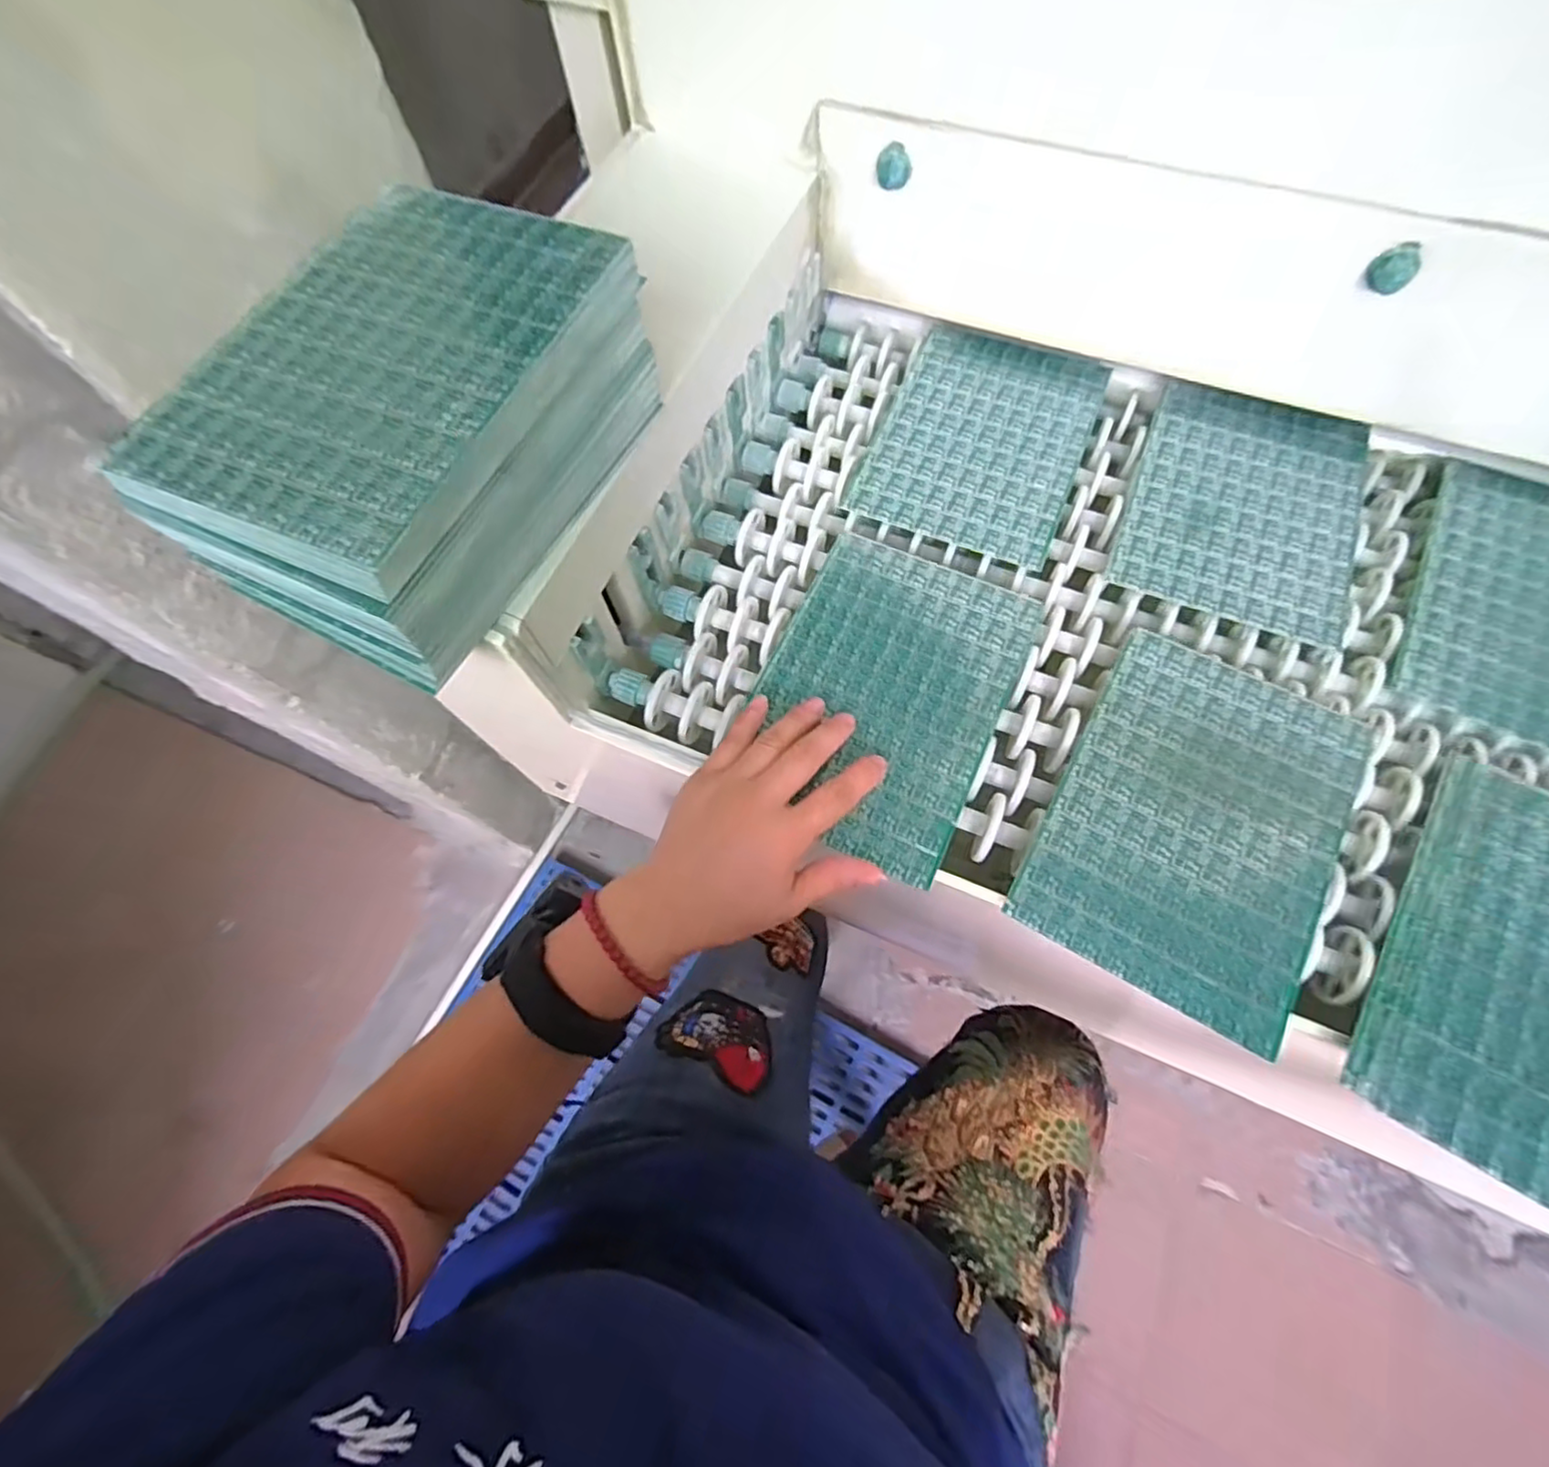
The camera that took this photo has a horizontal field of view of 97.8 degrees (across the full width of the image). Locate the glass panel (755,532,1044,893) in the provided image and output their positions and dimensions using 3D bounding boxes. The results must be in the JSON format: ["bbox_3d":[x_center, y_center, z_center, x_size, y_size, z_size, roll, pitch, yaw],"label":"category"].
[{"bbox_3d":[0.065,-0.026,0.410,0.138,0.006,0.197,23,68,12],"label":"glass panel"}]

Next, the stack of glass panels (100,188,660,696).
[{"bbox_3d":[-0.167,-0.148,0.324,0.135,0.081,0.207,22,70,12],"label":"stack of glass panels"}]

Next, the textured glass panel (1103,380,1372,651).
[{"bbox_3d":[0.318,-0.157,0.455,0.143,0.004,0.192,21,68,11],"label":"textured glass panel"}]

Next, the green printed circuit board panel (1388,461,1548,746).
[{"bbox_3d":[0.480,-0.077,0.411,0.151,0.004,0.197,28,69,14],"label":"green printed circuit board panel"}]

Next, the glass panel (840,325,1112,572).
[{"bbox_3d":[0.149,-0.215,0.486,0.138,0.007,0.195,21,68,11],"label":"glass panel"}]

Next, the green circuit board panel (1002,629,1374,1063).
[{"bbox_3d":[0.231,0.046,0.370,0.139,0.007,0.197,28,69,14],"label":"green circuit board panel"}]

